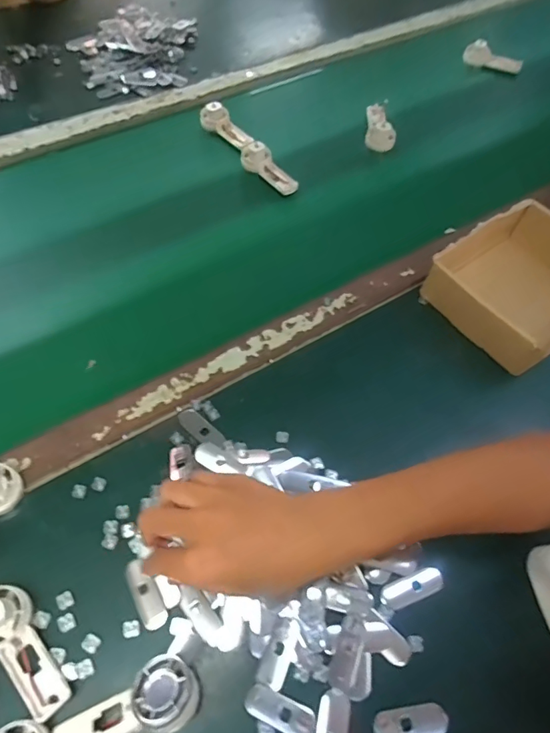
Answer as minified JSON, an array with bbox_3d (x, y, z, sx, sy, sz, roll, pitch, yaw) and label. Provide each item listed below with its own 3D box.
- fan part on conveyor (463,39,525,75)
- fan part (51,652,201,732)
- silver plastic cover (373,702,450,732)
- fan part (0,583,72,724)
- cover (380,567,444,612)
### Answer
[{"bbox_3d":[0.356,-0.504,0.774,0.094,0.037,0.011,26,54,19],"label":"fan part on conveyor"},{"bbox_3d":[-0.094,0.225,0.305,0.094,0.015,0.040,-30,47,-11],"label":"fan part"},{"bbox_3d":[0.093,0.244,0.325,0.050,0.005,0.019,-12,59,3],"label":"silver plastic cover"},{"bbox_3d":[-0.177,0.195,0.327,0.038,0.026,0.093,-35,79,-22],"label":"fan part"},{"bbox_3d":[0.108,0.174,0.373,0.050,0.008,0.019,-17,61,-14],"label":"cover"}]

